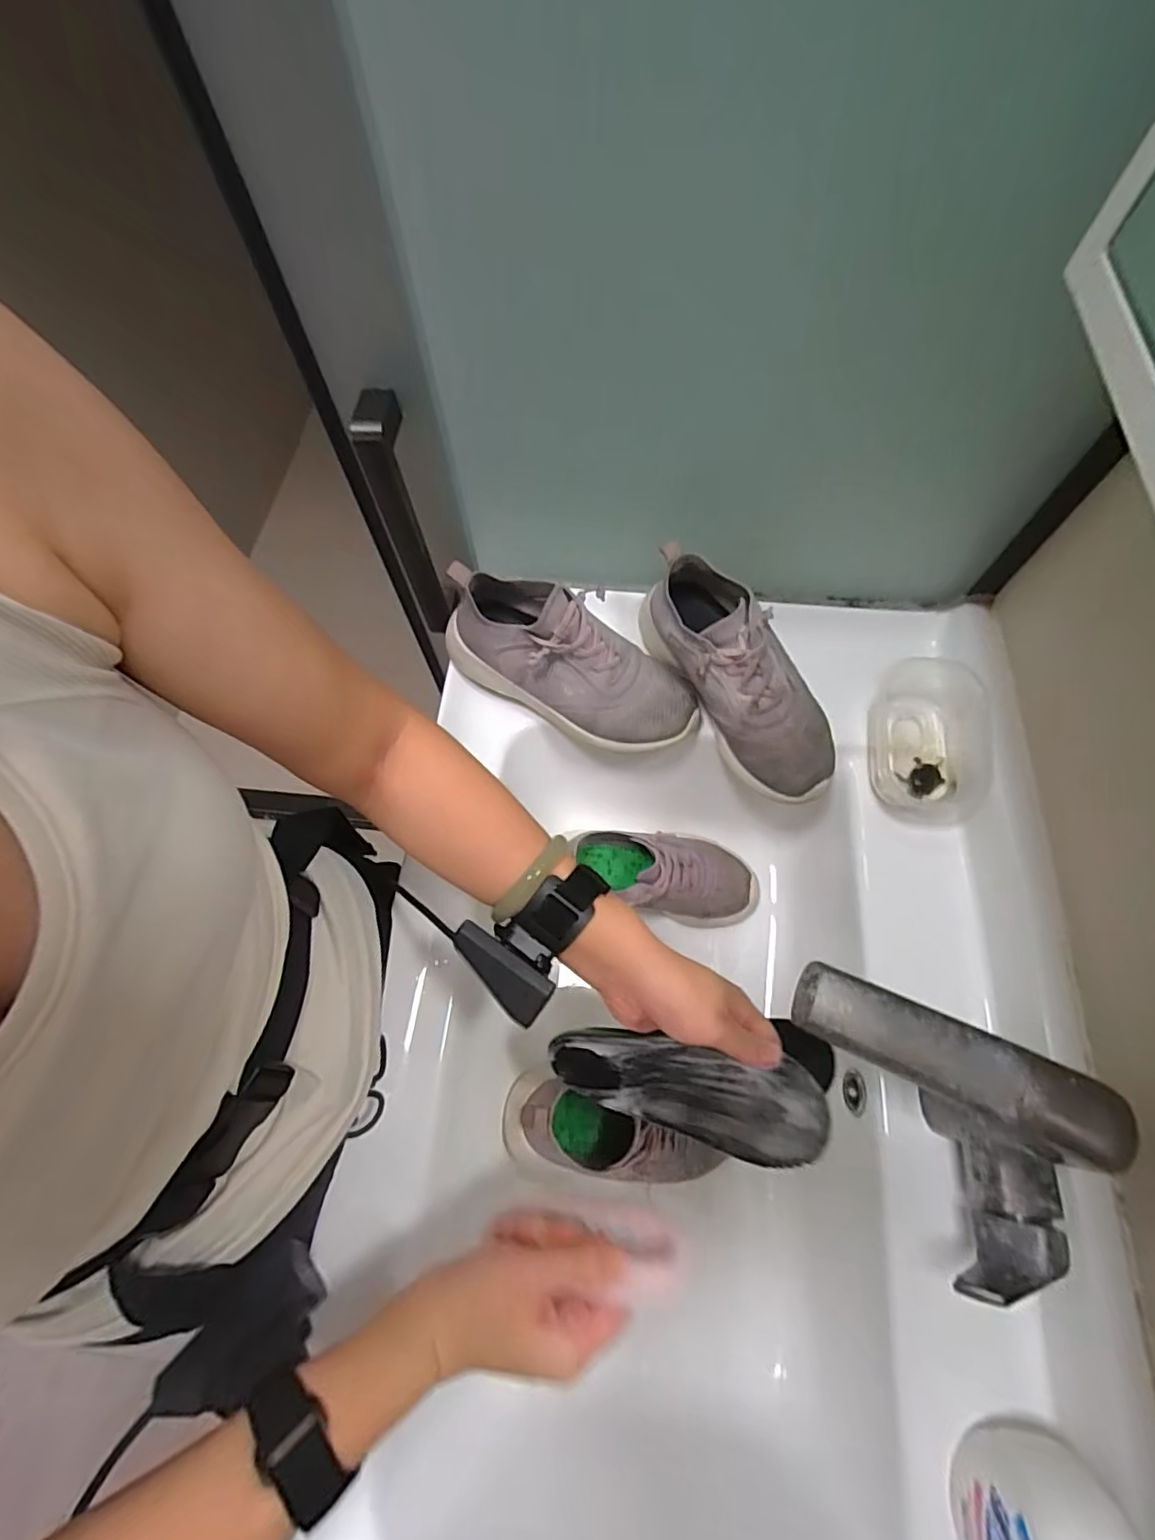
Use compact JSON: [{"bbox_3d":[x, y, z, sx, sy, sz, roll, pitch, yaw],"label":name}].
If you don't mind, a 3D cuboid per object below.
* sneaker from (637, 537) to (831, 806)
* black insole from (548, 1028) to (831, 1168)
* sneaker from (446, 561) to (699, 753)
[{"bbox_3d":[0.135,-0.077,0.503,0.084,0.090,0.220,-29,83,-11],"label":"sneaker"},{"bbox_3d":[0.063,0.206,0.389,0.182,0.026,0.054,-3,62,33],"label":"black insole"},{"bbox_3d":[-0.004,-0.091,0.505,0.226,0.102,0.083,29,69,-1],"label":"sneaker"}]

